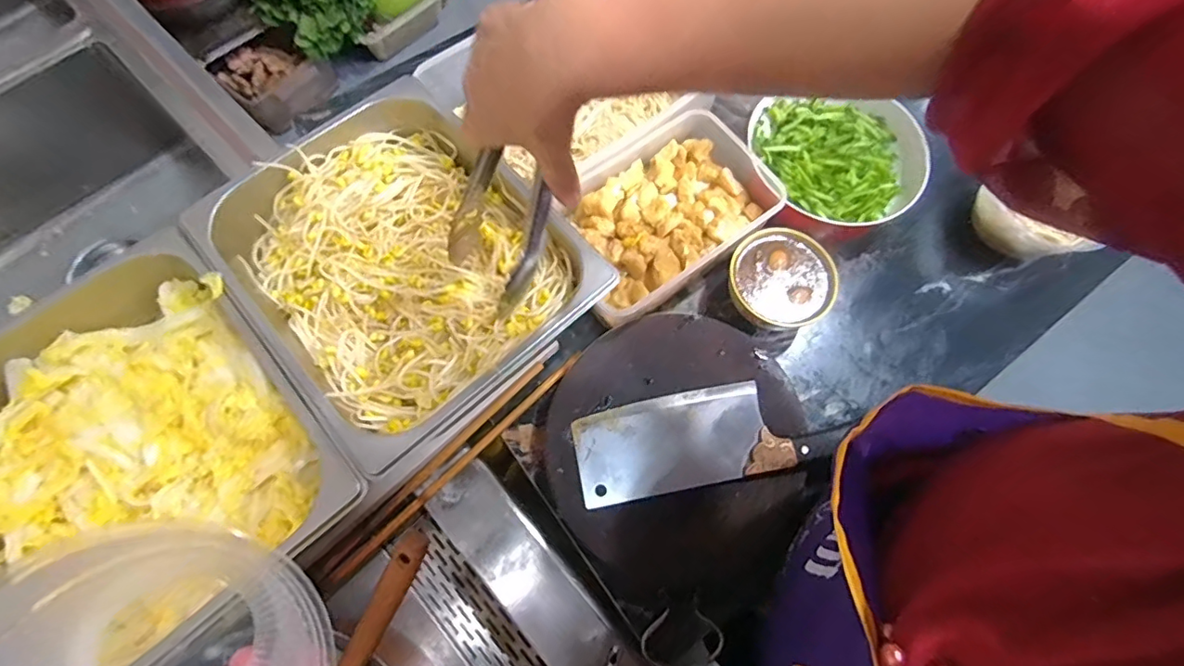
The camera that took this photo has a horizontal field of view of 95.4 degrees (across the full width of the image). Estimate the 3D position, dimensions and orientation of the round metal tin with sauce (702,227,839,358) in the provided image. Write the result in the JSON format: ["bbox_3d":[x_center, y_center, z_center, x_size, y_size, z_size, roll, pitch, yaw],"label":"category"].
[{"bbox_3d":[0.190,-0.050,0.568,0.109,0.062,0.101,0,71,-1],"label":"round metal tin with sauce"}]

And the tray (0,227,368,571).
[{"bbox_3d":[-0.366,0.092,0.434,0.246,0.073,0.313,-40,76,-14],"label":"tray"}]

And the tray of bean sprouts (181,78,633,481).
[{"bbox_3d":[-0.181,-0.074,0.508,0.254,0.080,0.321,-39,76,-13],"label":"tray of bean sprouts"}]

